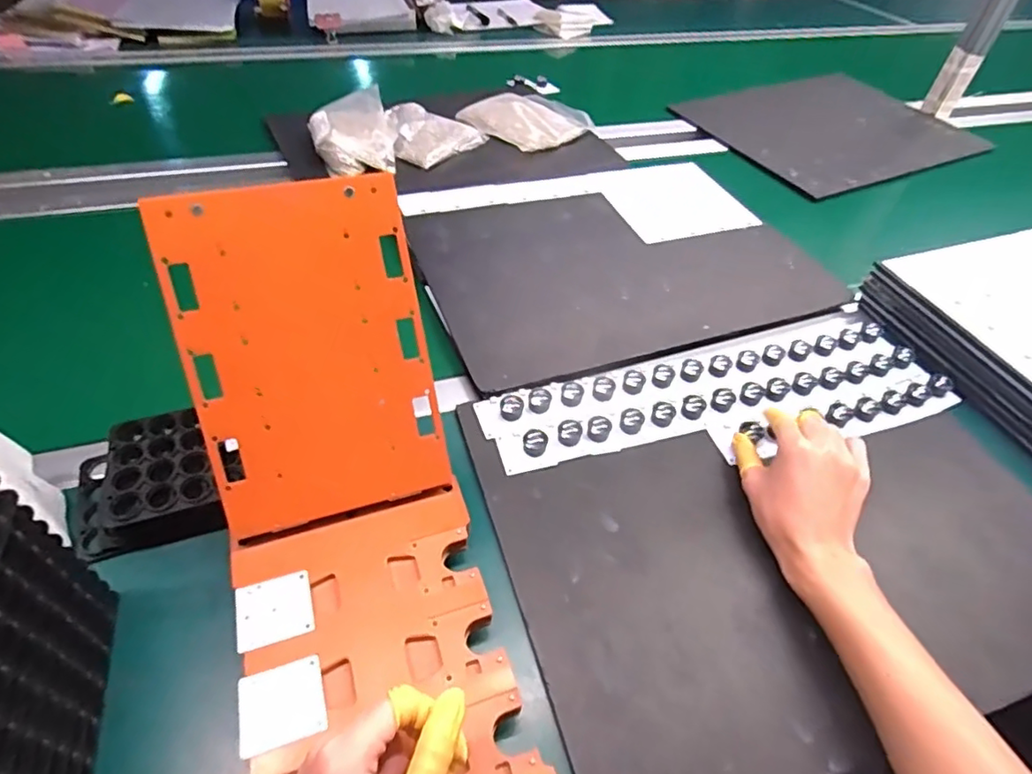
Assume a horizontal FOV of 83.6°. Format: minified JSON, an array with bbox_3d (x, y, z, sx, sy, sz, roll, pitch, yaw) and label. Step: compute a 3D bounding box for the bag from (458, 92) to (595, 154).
[{"bbox_3d":[0.022,-0.453,0.967,0.180,0.034,0.188,-30,57,-26],"label":"bag"}]

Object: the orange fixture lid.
[{"bbox_3d":[-0.141,-0.019,0.408,0.155,0.232,0.007,-13,12,-17],"label":"orange fixture lid"}]

